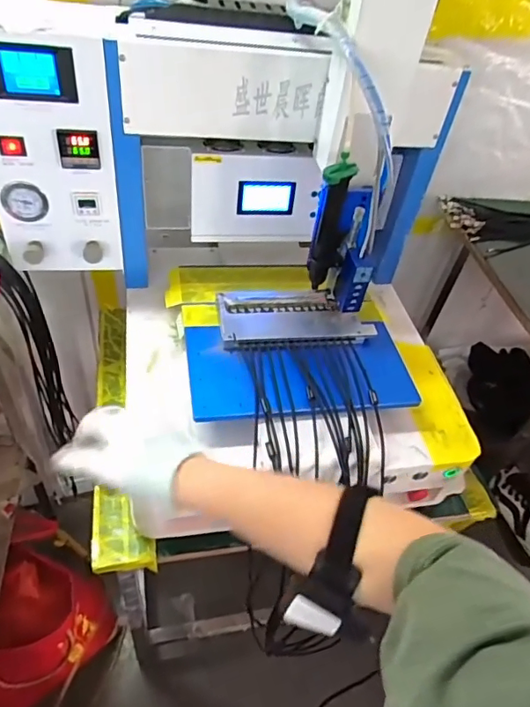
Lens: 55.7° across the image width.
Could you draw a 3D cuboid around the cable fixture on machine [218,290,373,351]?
[{"bbox_3d":[0.043,-0.051,0.727,0.214,0.030,0.102,-3,47,-10],"label":"cable fixture on machine"}]

